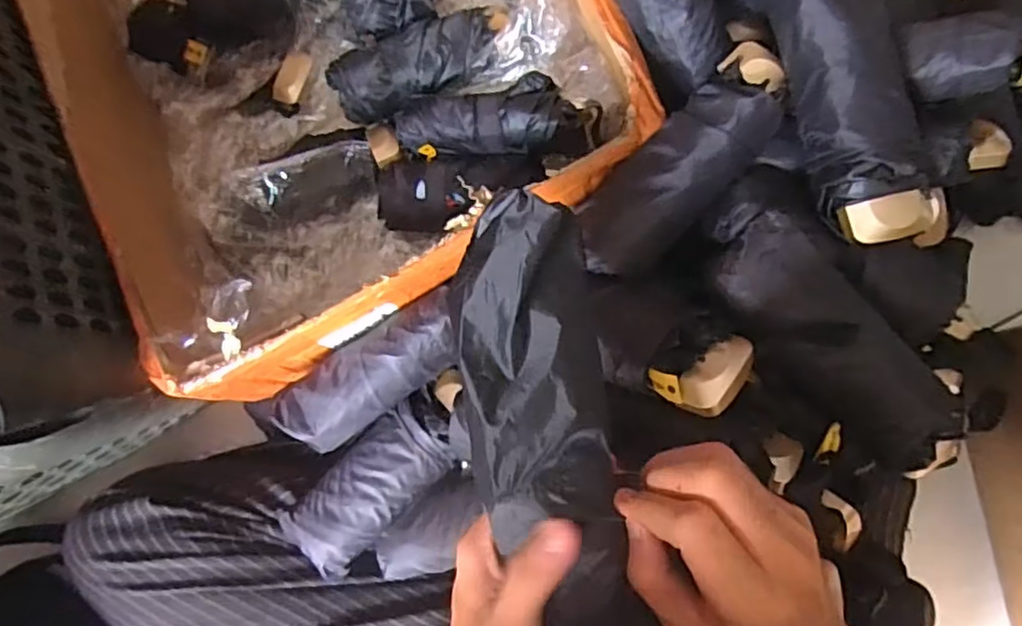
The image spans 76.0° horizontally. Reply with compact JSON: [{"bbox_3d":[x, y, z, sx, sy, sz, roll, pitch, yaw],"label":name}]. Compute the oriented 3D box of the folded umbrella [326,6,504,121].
[{"bbox_3d":[-0.080,-0.222,0.574,0.156,0.039,0.054,-22,81,3],"label":"folded umbrella"}]

